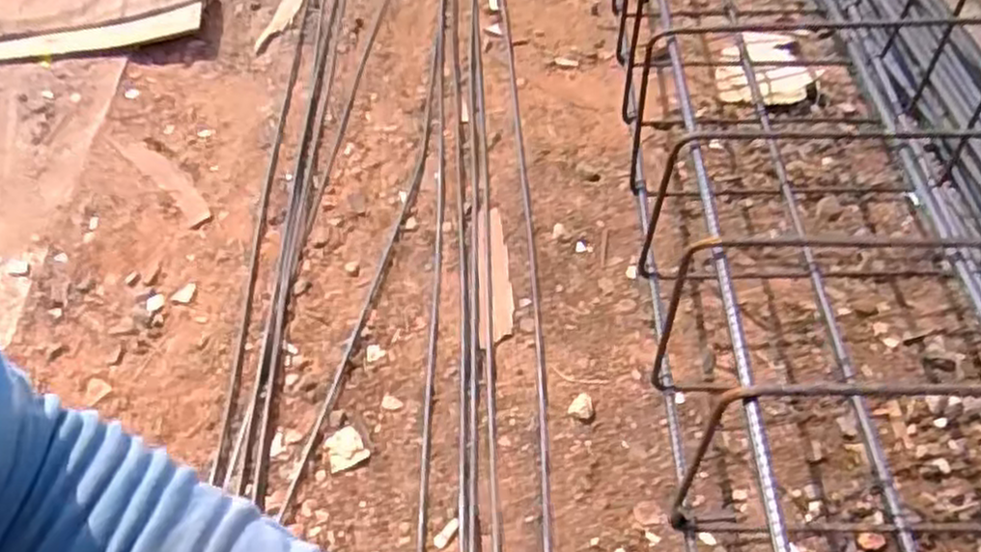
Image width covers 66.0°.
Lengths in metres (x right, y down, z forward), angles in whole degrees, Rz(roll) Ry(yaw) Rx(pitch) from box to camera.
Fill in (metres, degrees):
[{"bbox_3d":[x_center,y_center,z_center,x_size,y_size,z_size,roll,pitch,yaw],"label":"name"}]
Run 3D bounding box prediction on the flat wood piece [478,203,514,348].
[{"bbox_3d":[0.005,-0.009,1.005,0.044,0.010,0.232,-1,50,-1],"label":"flat wood piece"}]

